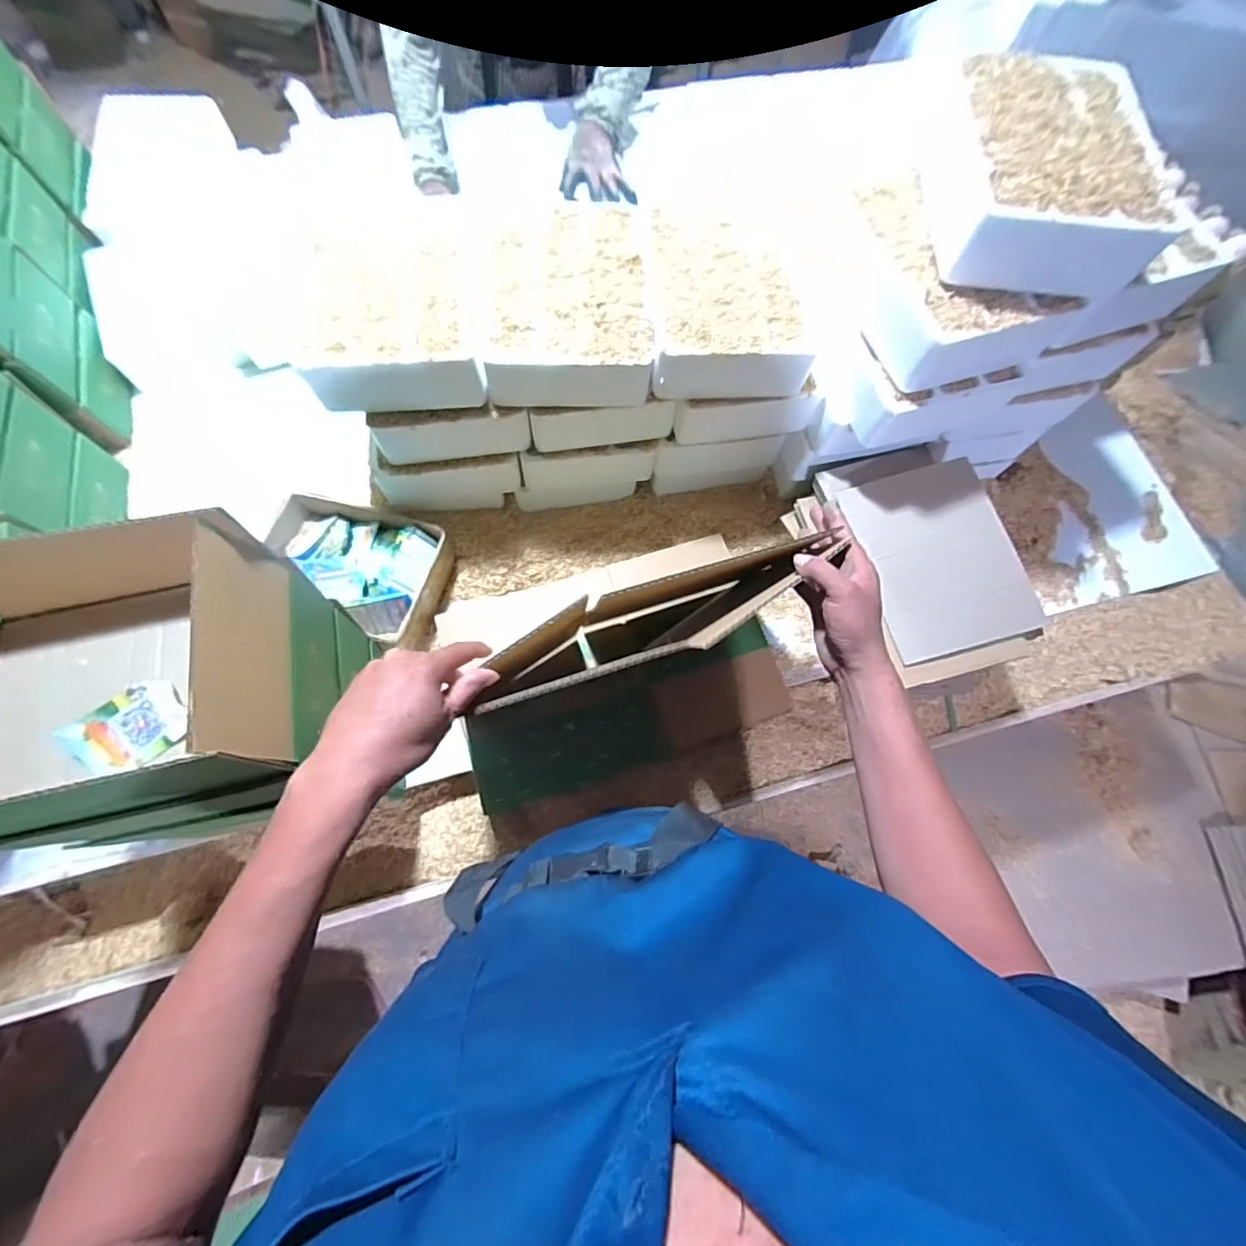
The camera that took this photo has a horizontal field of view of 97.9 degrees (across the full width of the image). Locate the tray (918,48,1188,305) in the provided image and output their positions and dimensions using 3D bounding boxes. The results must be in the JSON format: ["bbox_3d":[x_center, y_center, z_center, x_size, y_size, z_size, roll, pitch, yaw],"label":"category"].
[{"bbox_3d":[0.401,-0.436,0.531,0.175,0.074,0.232,0,71,-3],"label":"tray"}]

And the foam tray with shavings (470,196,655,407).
[{"bbox_3d":[-0.067,-0.381,0.639,0.187,0.082,0.243,-3,71,-4],"label":"foam tray with shavings"}]

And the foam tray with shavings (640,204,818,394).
[{"bbox_3d":[0.116,-0.384,0.644,0.180,0.074,0.231,-4,71,-4],"label":"foam tray with shavings"}]

